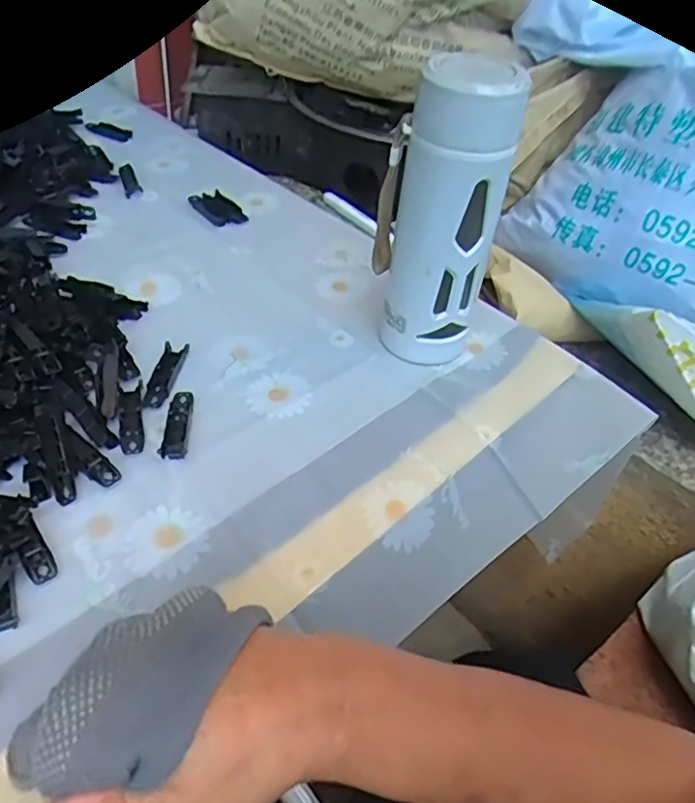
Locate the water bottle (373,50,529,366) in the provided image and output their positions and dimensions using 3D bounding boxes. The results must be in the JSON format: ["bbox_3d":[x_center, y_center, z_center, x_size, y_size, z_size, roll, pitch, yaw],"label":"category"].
[{"bbox_3d":[0.067,-0.125,0.449,0.063,0.209,0.067,-17,49,-21],"label":"water bottle"}]

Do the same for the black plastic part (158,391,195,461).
[{"bbox_3d":[-0.117,0.014,0.434,0.016,0.007,0.063,2,45,-4],"label":"black plastic part"}]

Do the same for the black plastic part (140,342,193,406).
[{"bbox_3d":[-0.135,-0.021,0.465,0.018,0.005,0.063,7,45,1],"label":"black plastic part"}]

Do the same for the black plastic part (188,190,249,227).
[{"bbox_3d":[-0.136,-0.202,0.652,0.038,0.006,0.072,-28,54,-29],"label":"black plastic part"}]

